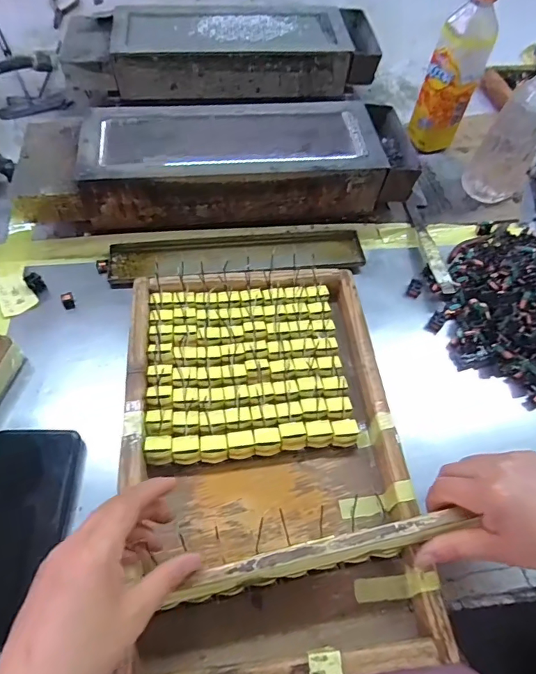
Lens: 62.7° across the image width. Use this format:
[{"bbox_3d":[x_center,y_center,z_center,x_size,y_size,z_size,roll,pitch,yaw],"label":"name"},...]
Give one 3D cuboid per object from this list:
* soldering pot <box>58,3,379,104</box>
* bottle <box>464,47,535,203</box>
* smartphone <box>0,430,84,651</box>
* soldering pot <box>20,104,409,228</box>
[{"bbox_3d":[-0.065,-0.428,0.678,0.453,0.097,0.143,-4,62,-7],"label":"soldering pot"},{"bbox_3d":[0.313,-0.254,0.545,0.071,0.184,0.065,32,59,17],"label":"bottle"},{"bbox_3d":[-0.203,0.155,0.352,0.081,0.016,0.155,1,66,-7],"label":"smartphone"},{"bbox_3d":[-0.052,-0.205,0.540,0.455,0.100,0.144,-5,60,-9],"label":"soldering pot"}]

